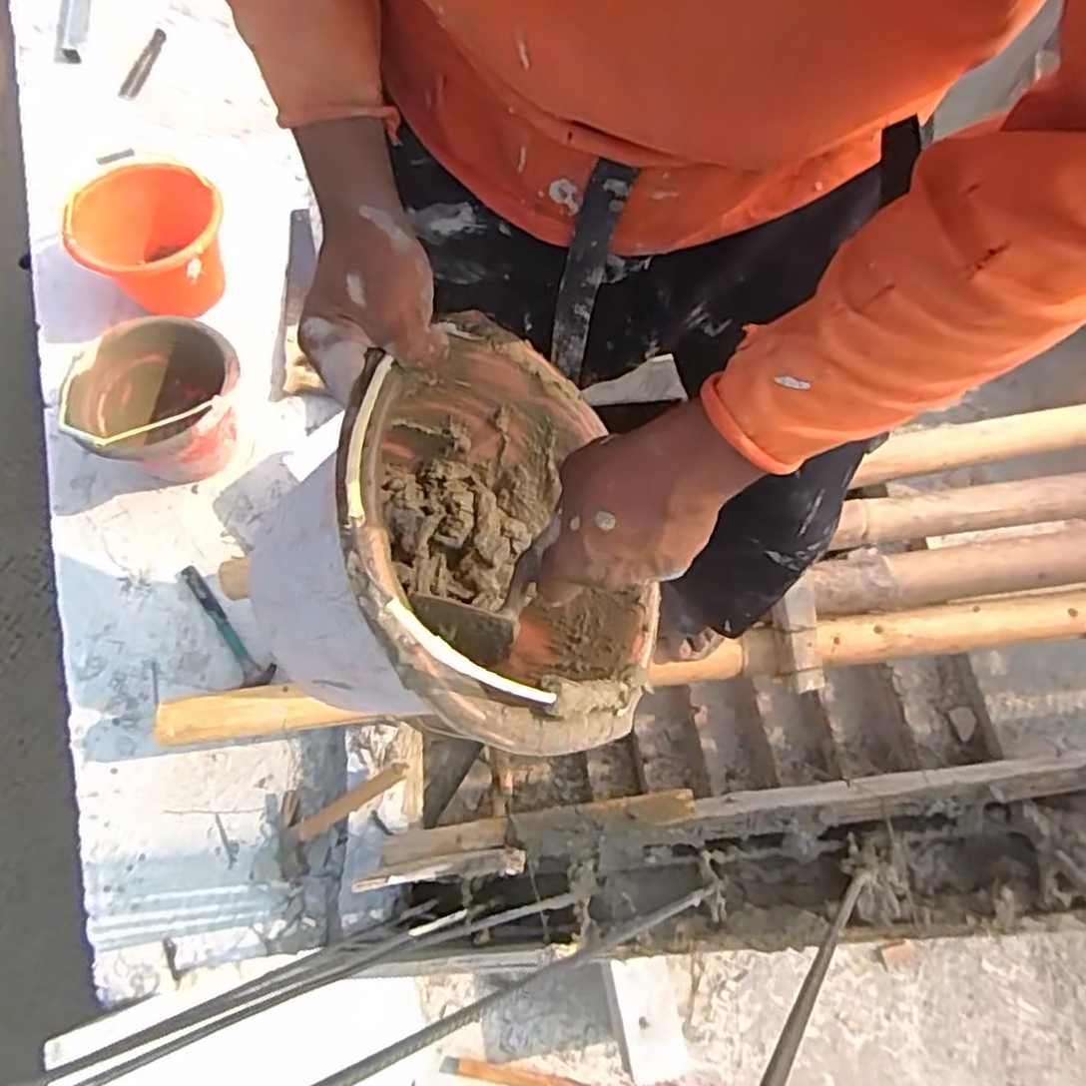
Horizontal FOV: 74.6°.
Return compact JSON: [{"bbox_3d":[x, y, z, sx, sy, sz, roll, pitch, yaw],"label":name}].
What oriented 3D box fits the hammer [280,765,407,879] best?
[{"bbox_3d":[-0.320,0.409,1.109,0.261,0.037,0.124,-36,71,15],"label":"hammer"}]

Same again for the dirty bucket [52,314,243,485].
[{"bbox_3d":[-0.679,-0.261,1.280,0.264,0.252,0.289,-32,73,-13],"label":"dirty bucket"}]

